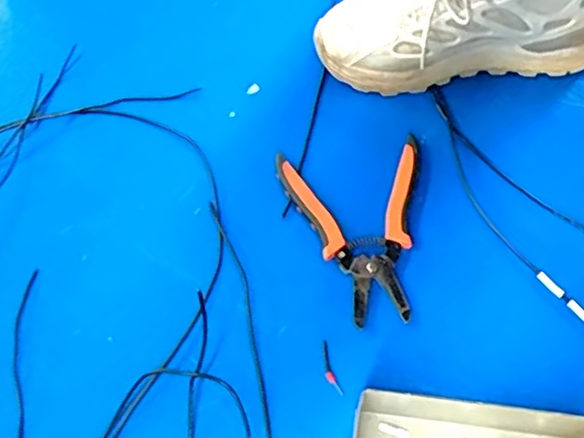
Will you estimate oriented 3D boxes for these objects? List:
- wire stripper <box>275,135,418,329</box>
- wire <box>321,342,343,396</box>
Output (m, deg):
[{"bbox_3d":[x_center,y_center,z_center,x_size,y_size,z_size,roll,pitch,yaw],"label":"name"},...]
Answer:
[{"bbox_3d":[0.052,0.007,0.485,0.115,0.014,0.150,-6,64,0],"label":"wire stripper"},{"bbox_3d":[0.027,0.110,0.446,0.008,0.004,0.041,-17,65,-5],"label":"wire"}]

